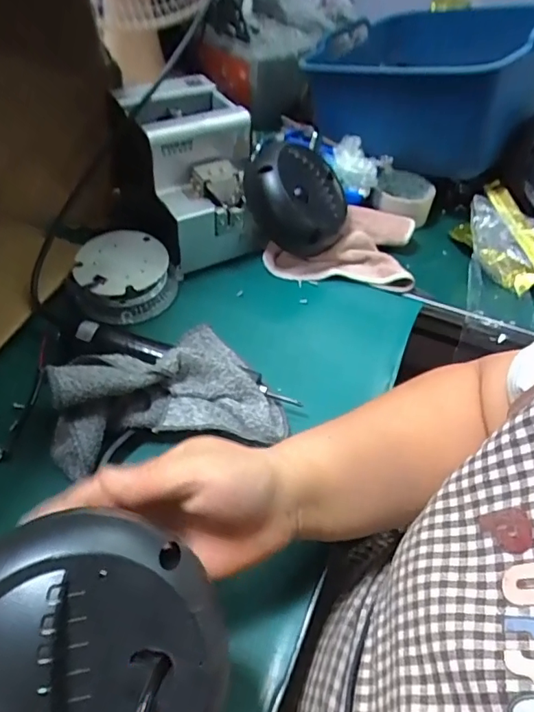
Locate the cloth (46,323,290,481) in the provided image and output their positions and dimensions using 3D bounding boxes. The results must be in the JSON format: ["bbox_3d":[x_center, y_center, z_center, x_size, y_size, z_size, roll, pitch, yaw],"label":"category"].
[{"bbox_3d":[-0.090,0.018,0.453,0.191,0.070,0.145,-8,51,-10],"label":"cloth"}]

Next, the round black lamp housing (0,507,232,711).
[{"bbox_3d":[-0.081,0.124,0.215,0.120,0.056,0.106,22,52,14],"label":"round black lamp housing"}]

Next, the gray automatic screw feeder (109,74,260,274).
[{"bbox_3d":[-0.080,-0.215,0.584,0.113,0.139,0.168,-18,53,-17],"label":"gray automatic screw feeder"}]

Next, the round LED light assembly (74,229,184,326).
[{"bbox_3d":[-0.156,-0.086,0.551,0.096,0.049,0.100,2,50,-2],"label":"round LED light assembly"}]

